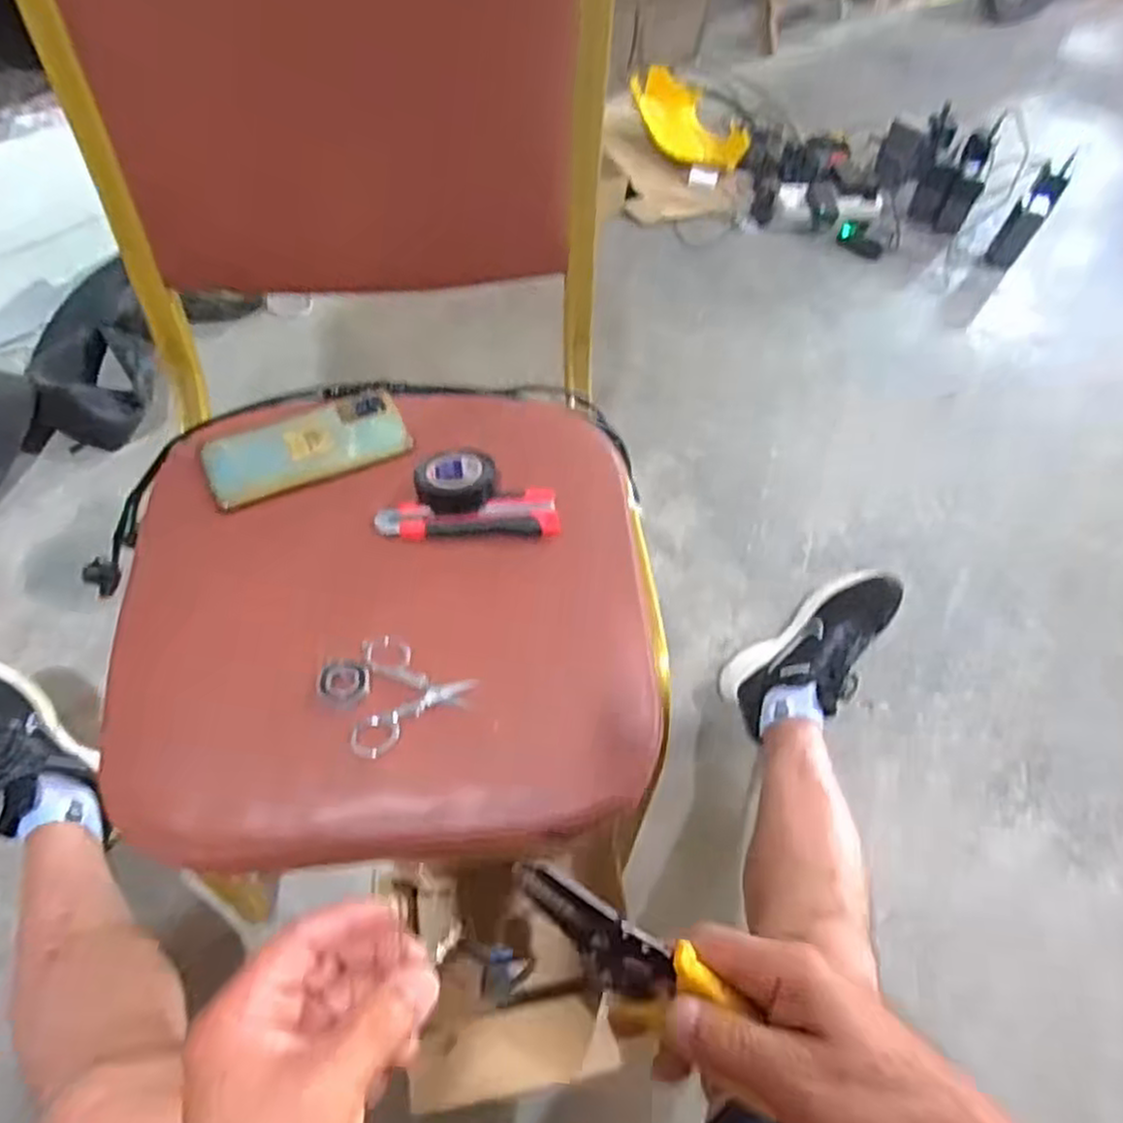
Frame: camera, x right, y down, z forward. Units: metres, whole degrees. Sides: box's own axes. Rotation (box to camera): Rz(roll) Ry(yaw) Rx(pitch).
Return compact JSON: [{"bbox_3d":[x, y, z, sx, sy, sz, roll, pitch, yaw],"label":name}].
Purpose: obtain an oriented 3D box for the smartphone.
[{"bbox_3d":[-0.210,-0.096,0.621,0.160,0.014,0.070,-22,64,-17],"label":"smartphone"}]

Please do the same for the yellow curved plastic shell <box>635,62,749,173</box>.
[{"bbox_3d":[0.277,-0.958,1.613,0.212,0.053,0.288,-12,62,-10],"label":"yellow curved plastic shell"}]

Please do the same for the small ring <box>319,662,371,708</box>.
[{"bbox_3d":[-0.147,0.084,0.509,0.031,0.009,0.031,2,59,-4],"label":"small ring"}]

